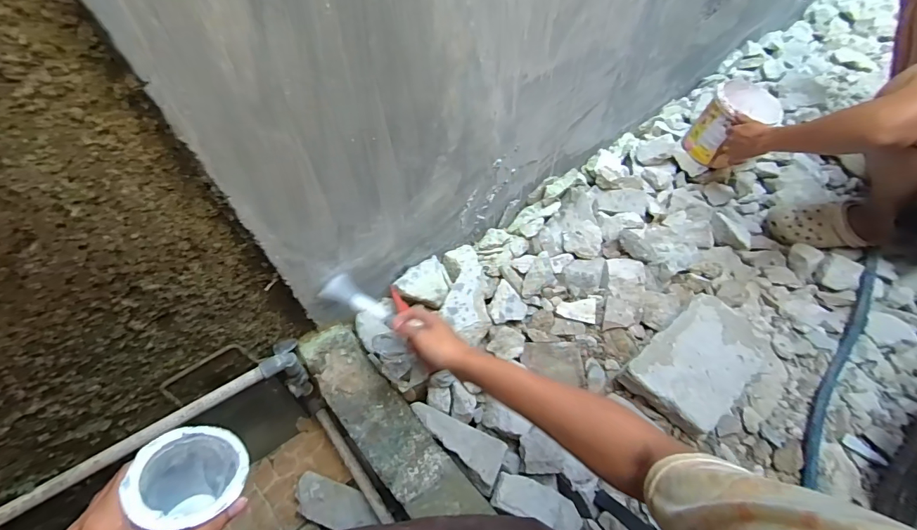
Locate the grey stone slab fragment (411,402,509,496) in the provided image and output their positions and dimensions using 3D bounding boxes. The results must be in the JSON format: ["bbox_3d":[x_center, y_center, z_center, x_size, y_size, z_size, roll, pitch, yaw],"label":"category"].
[{"bbox_3d":[-0.009,0.307,0.712,0.175,0.030,0.074,22,59,17],"label":"grey stone slab fragment"}]

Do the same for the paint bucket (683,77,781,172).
[{"bbox_3d":[0.697,-0.363,1.072,0.159,0.172,0.159,1,61,-2],"label":"paint bucket"}]

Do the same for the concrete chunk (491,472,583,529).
[{"bbox_3d":[0.129,0.386,0.670,0.139,0.038,0.058,15,58,13],"label":"concrete chunk"}]

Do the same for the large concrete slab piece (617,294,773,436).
[{"bbox_3d":[0.444,0.183,0.767,0.254,0.091,0.158,-35,61,-20],"label":"large concrete slab piece"}]

